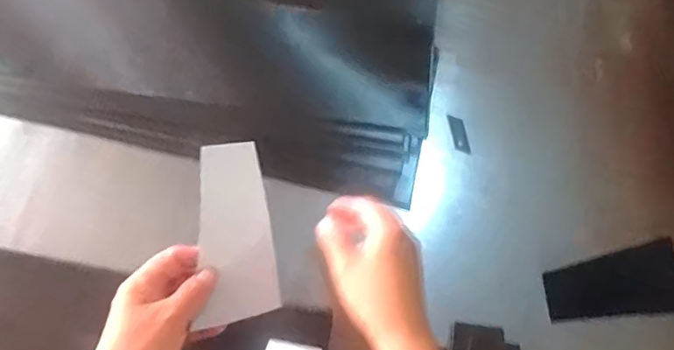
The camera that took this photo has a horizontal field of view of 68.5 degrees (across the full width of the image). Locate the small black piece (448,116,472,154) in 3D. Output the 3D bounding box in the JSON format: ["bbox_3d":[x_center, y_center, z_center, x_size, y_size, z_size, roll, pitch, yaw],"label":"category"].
[{"bbox_3d":[0.142,-0.046,0.573,0.018,0.004,0.048,-7,72,-3],"label":"small black piece"}]

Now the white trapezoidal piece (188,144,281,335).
[{"bbox_3d":[-0.086,0.049,0.423,0.063,0.008,0.148,-8,97,-30],"label":"white trapezoidal piece"}]

